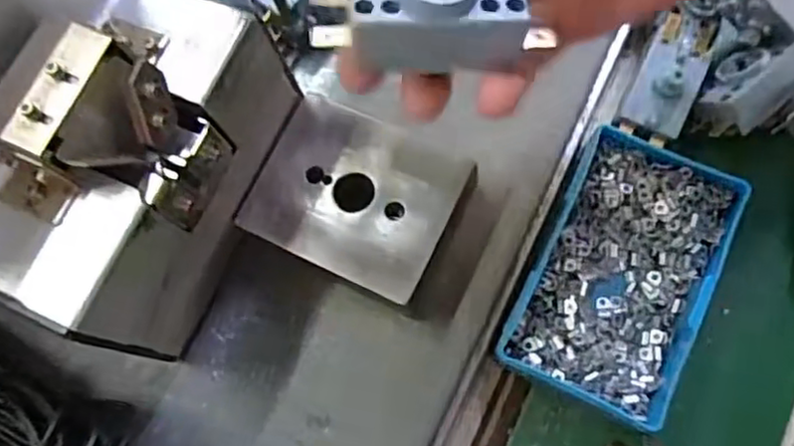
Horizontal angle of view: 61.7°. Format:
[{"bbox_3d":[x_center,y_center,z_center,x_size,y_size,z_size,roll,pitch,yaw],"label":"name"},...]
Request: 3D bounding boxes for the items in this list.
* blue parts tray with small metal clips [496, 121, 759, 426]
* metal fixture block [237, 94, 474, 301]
[{"bbox_3d":[0.098,0.022,0.288,0.070,0.023,0.113,24,77,13],"label":"blue parts tray with small metal clips"},{"bbox_3d":[-0.017,-0.010,0.277,0.081,0.027,0.064,27,78,6],"label":"metal fixture block"}]

